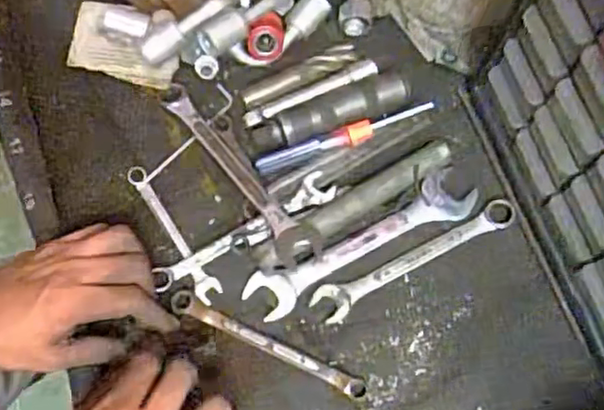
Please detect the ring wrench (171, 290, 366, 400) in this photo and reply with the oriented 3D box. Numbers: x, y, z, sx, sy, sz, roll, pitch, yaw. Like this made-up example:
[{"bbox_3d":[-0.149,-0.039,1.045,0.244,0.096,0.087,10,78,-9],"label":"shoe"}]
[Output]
[{"bbox_3d":[-0.027,0.104,0.481,0.155,0.007,0.014,25,74,7],"label":"ring wrench"}]

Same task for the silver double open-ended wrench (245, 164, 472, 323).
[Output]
[{"bbox_3d":[0.048,0.029,0.509,0.197,0.012,0.040,-28,76,-9],"label":"silver double open-ended wrench"}]

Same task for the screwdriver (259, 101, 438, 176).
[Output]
[{"bbox_3d":[0.034,-0.055,0.522,0.147,0.020,0.016,-20,75,-7],"label":"screwdriver"}]

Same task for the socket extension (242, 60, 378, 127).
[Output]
[{"bbox_3d":[0.007,-0.095,0.543,0.121,0.009,0.014,-23,75,-8],"label":"socket extension"}]

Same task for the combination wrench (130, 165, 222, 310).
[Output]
[{"bbox_3d":[-0.103,0.022,0.514,0.019,0.009,0.126,-31,76,-10],"label":"combination wrench"}]

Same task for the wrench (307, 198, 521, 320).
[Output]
[{"bbox_3d":[0.090,0.043,0.509,0.175,0.014,0.027,-26,76,-9],"label":"wrench"}]

